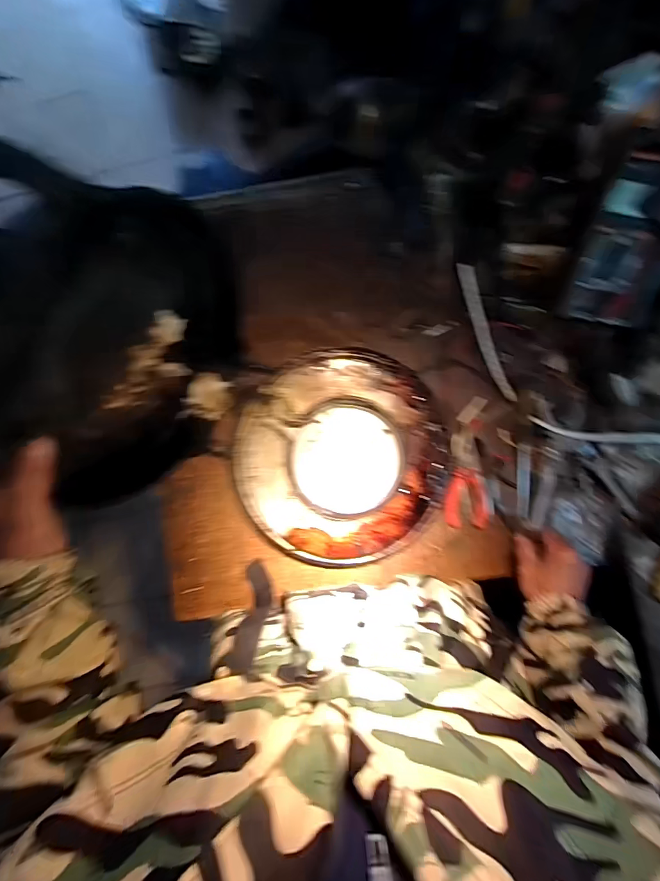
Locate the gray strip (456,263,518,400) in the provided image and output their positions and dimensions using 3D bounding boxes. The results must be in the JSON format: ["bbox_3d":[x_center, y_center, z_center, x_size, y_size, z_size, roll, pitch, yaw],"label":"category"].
[{"bbox_3d":[0.222,-0.150,0.599,0.018,0.031,0.199,-22,91,-3],"label":"gray strip"}]

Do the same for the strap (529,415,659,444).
[{"bbox_3d":[0.417,-0.003,0.595,0.261,0.030,0.021,9,90,13],"label":"strap"}]

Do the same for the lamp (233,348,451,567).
[{"bbox_3d":[0.021,0.025,0.601,0.294,0.044,0.294,0,90,-3],"label":"lamp"}]

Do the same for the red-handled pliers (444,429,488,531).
[{"bbox_3d":[0.204,0.056,0.621,0.058,0.020,0.140,3,90,-3],"label":"red-handled pliers"}]

